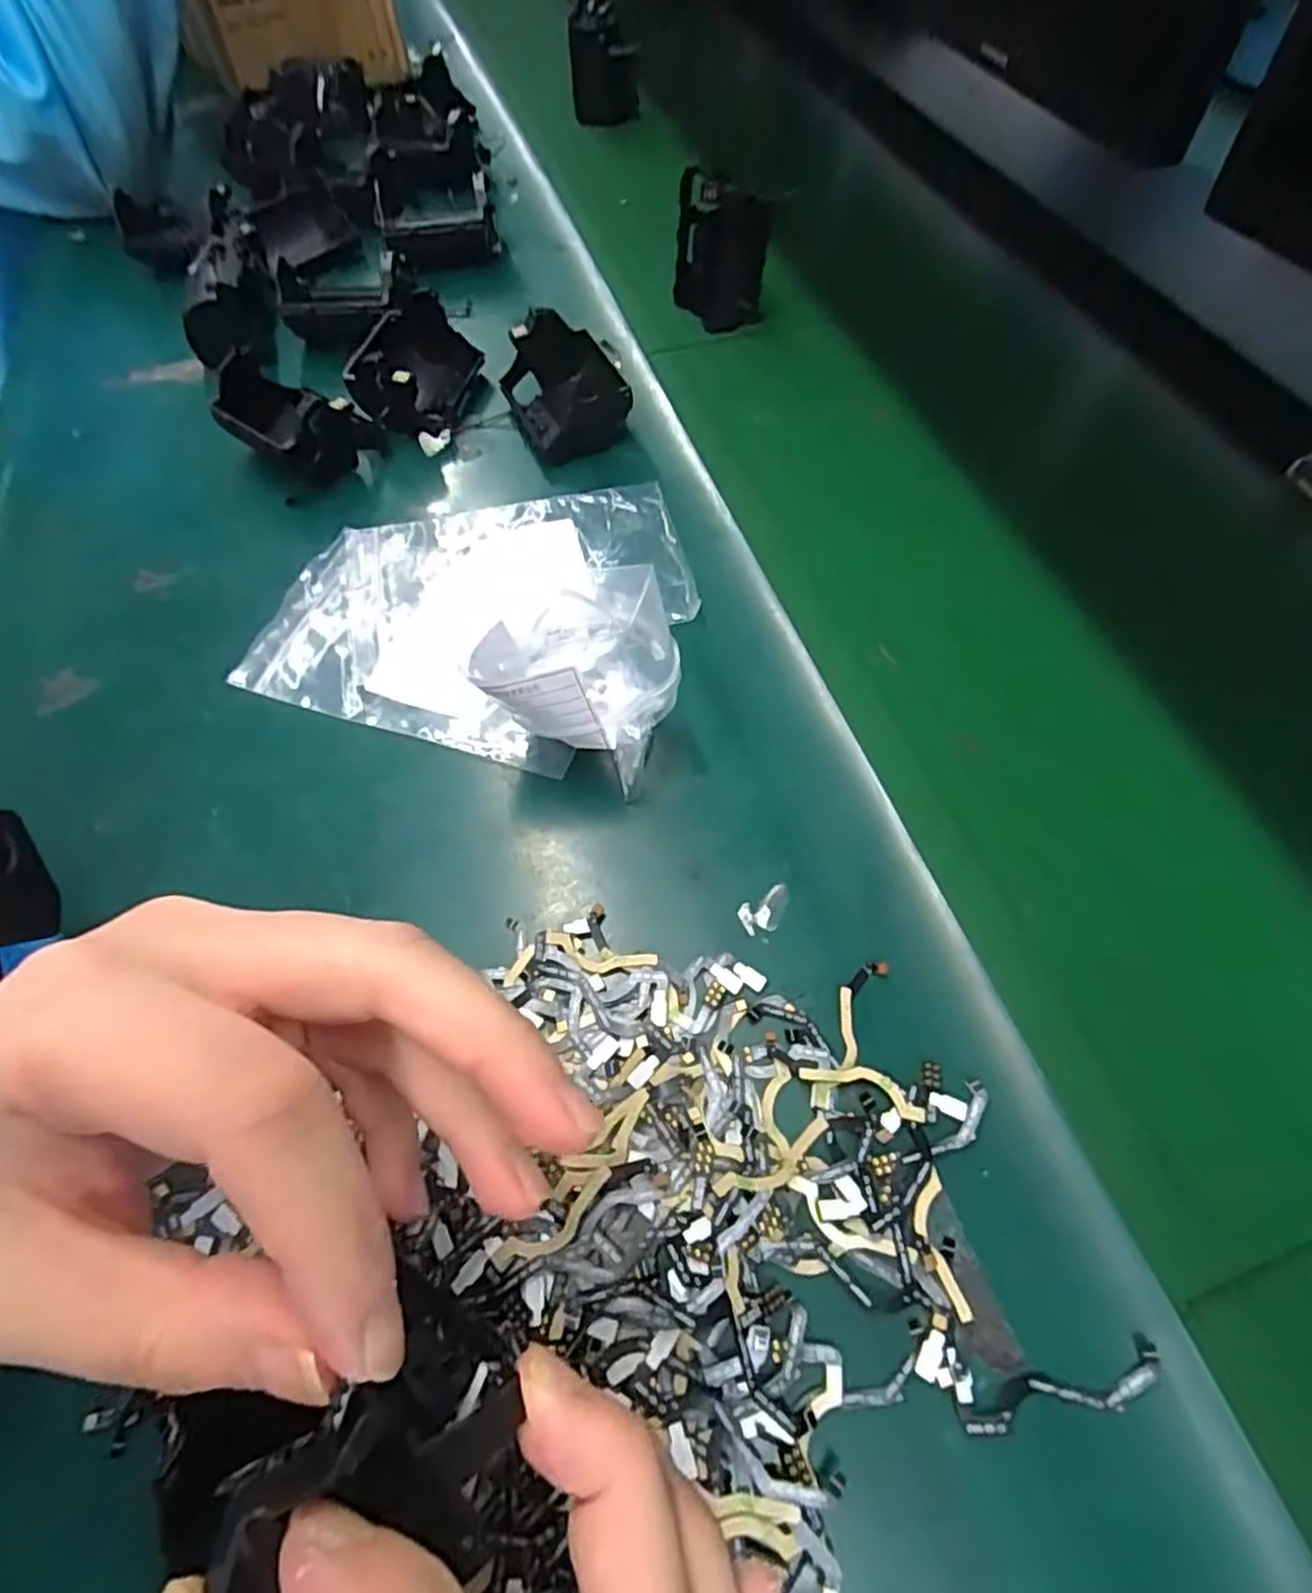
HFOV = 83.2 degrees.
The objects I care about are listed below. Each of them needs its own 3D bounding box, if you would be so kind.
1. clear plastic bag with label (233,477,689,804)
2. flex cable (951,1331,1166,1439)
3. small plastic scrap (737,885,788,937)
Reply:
[{"bbox_3d":[-0.064,-0.101,0.311,0.183,0.051,0.163,17,61,11],"label":"clear plastic bag with label"},{"bbox_3d":[0.102,0.149,0.185,0.054,0.006,0.012,-11,60,-6],"label":"flex cable"},{"bbox_3d":[0.038,0.039,0.253,0.020,0.004,0.012,-25,62,-13],"label":"small plastic scrap"}]

